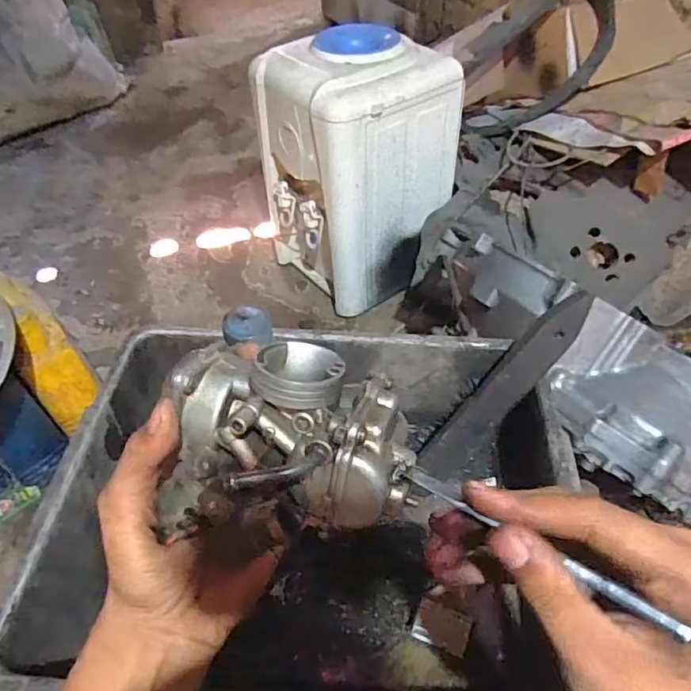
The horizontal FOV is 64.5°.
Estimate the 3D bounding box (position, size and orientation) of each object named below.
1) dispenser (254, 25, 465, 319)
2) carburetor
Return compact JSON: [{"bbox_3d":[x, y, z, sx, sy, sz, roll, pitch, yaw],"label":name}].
[{"bbox_3d":[0.024,-0.356,1.150,0.287,0.494,0.289,-30,53,-24],"label":"dispenser"},{"bbox_3d":[-0.028,0.041,0.248,0.109,0.056,0.076,2,47,4],"label":"carburetor"}]

